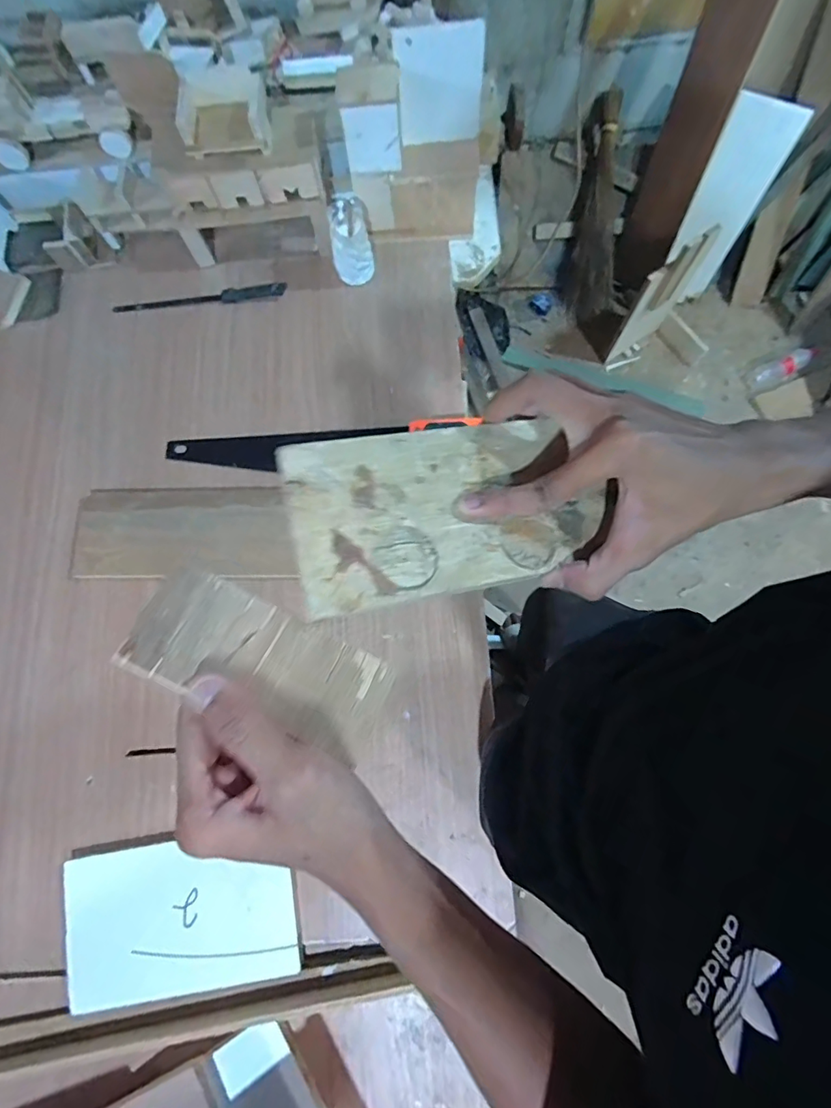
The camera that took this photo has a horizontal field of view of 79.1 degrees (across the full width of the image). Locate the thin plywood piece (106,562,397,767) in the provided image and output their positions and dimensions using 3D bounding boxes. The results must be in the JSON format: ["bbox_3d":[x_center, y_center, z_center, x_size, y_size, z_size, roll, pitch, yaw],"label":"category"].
[{"bbox_3d":[-0.072,0.054,0.246,0.122,0.006,0.053,30,63,-11],"label":"thin plywood piece"}]

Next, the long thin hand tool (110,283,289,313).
[{"bbox_3d":[-0.371,-0.435,0.853,0.298,0.016,0.033,-5,76,0],"label":"long thin hand tool"}]

